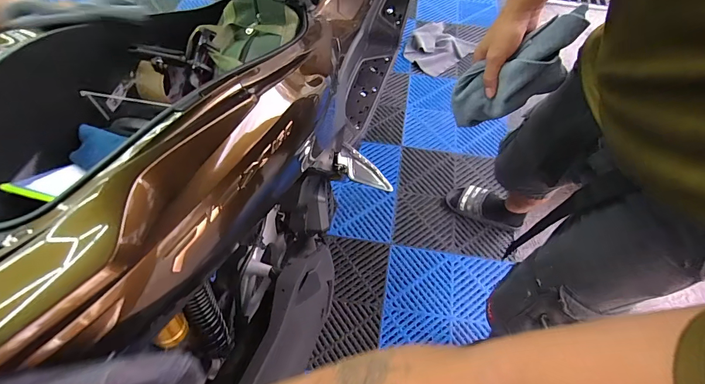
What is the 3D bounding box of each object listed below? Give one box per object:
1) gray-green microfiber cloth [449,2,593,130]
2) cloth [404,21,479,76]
[{"bbox_3d":[0.240,-0.168,0.531,0.071,0.207,0.077,15,52,-39],"label":"gray-green microfiber cloth"},{"bbox_3d":[0.377,-0.662,1.648,0.282,0.036,0.246,-39,67,-20],"label":"cloth"}]

